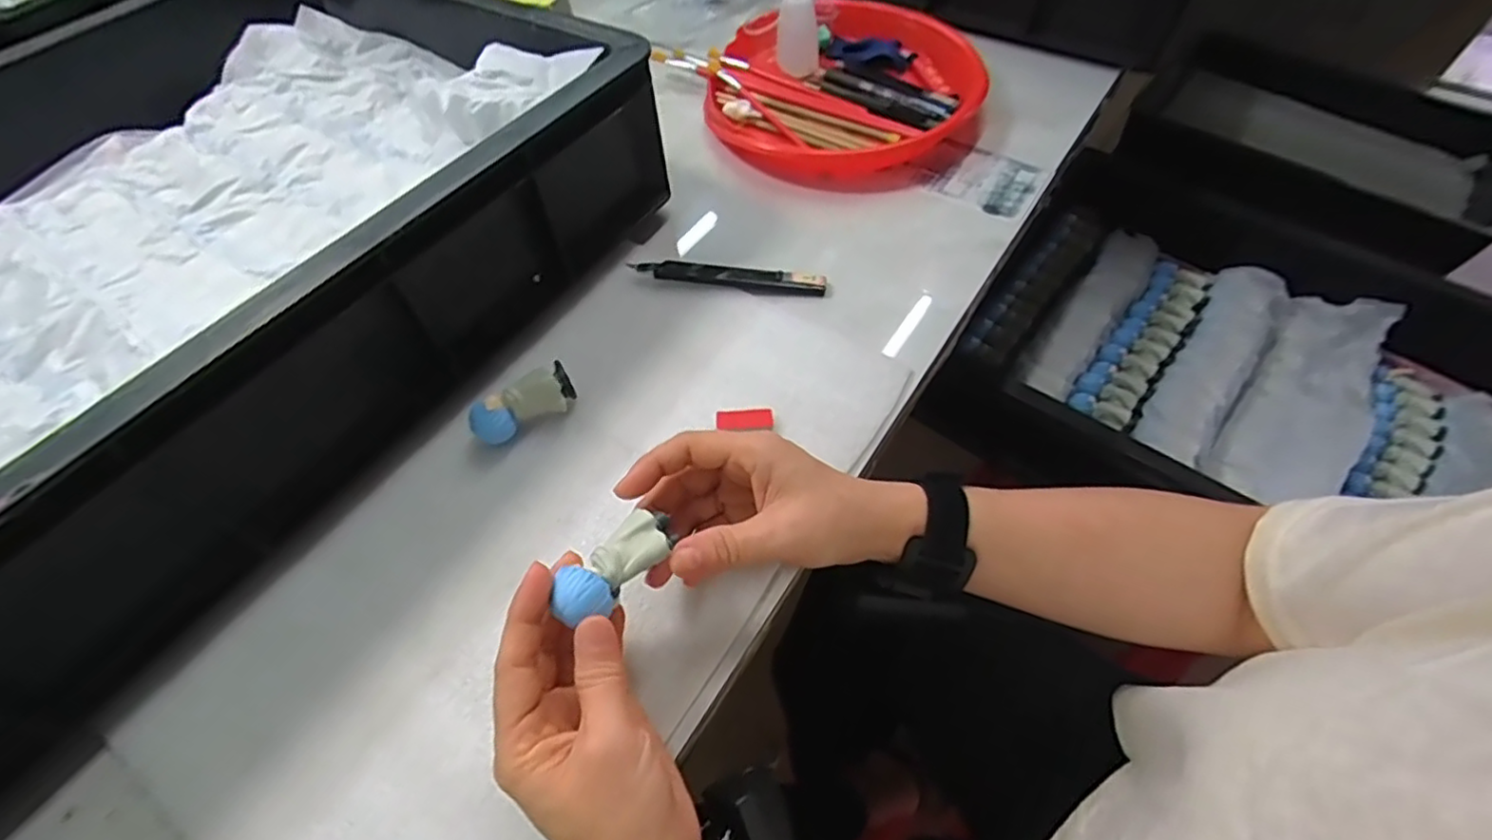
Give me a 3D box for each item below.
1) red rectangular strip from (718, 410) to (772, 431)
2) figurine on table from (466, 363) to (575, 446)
[{"bbox_3d":[0.000,-0.001,0.392,0.034,0.005,0.011,-1,56,1],"label":"red rectangular strip"},{"bbox_3d":[-0.133,-0.009,0.387,0.062,0.032,0.022,-27,60,-16],"label":"figurine on table"}]

